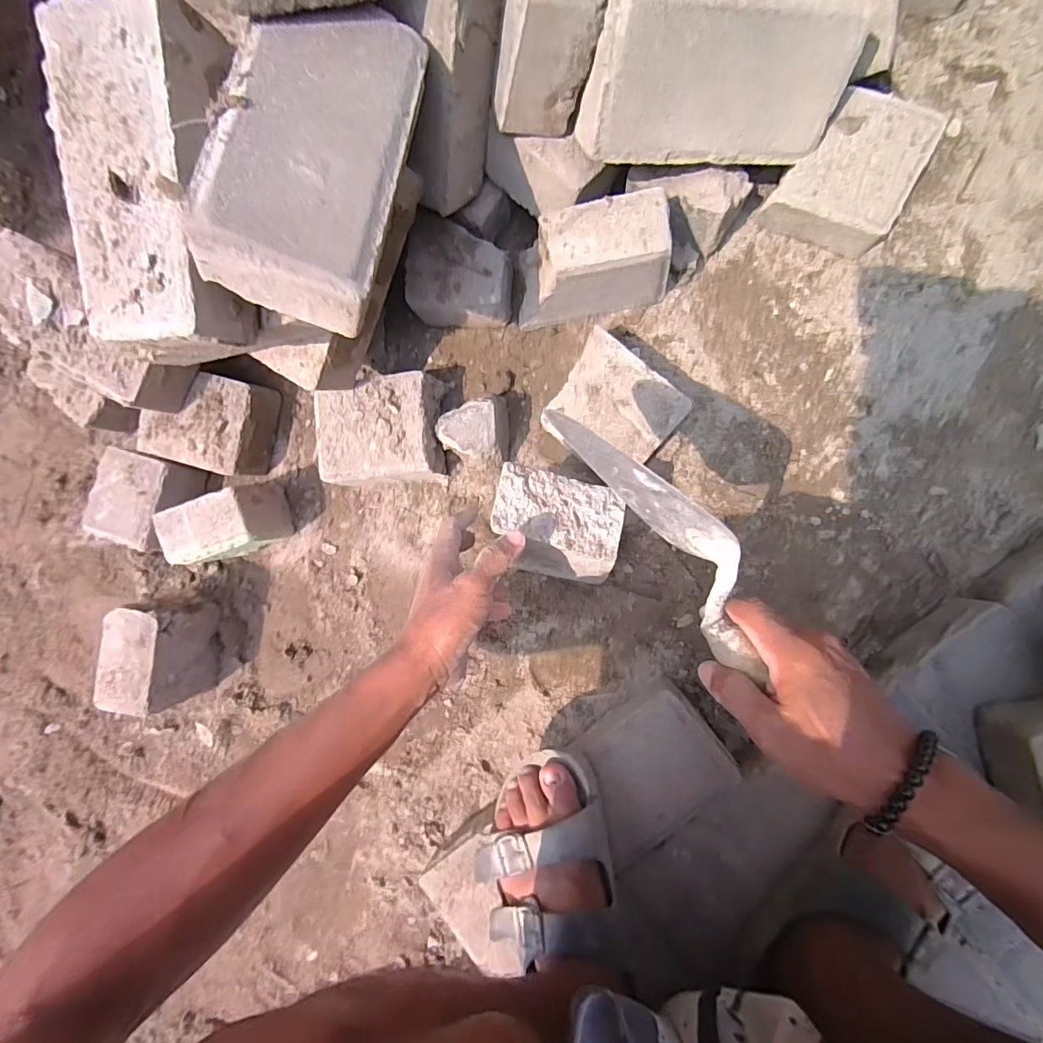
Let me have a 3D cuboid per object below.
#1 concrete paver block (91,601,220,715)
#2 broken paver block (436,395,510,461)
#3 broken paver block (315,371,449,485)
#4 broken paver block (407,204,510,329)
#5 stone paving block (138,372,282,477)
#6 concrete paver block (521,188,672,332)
[{"bbox_3d":[-0.409,0.148,0.572,0.065,0.109,0.109,7,91,10],"label":"concrete paver block"},{"bbox_3d":[-0.051,-0.102,0.536,0.065,0.062,0.066,1,90,10],"label":"broken paver block"},{"bbox_3d":[-0.153,-0.099,0.552,0.130,0.065,0.111,0,90,10],"label":"broken paver block"},{"bbox_3d":[-0.063,-0.261,0.534,0.111,0.064,0.095,14,92,9],"label":"broken paver block"},{"bbox_3d":[-0.366,-0.117,0.587,0.129,0.059,0.106,14,92,9],"label":"stone paving block"},{"bbox_3d":[0.066,-0.252,0.490,0.142,0.104,0.066,-7,89,10],"label":"concrete paver block"}]

